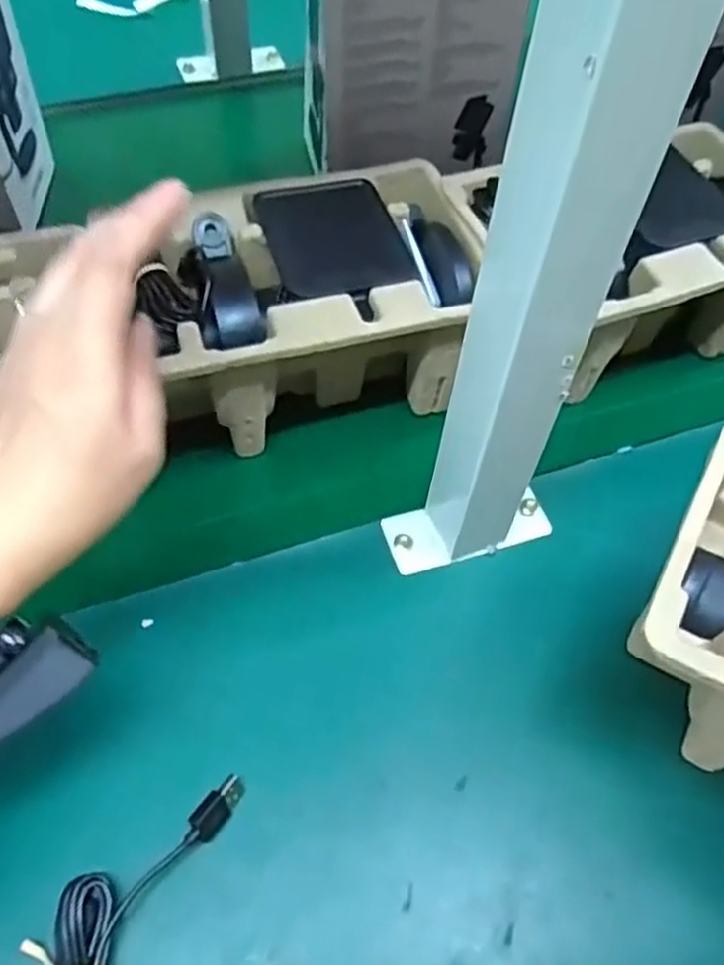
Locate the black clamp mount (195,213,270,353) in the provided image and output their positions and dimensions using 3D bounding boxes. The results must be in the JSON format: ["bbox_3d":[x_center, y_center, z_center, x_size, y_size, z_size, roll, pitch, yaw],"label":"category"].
[{"bbox_3d":[-0.082,-0.122,0.455,0.033,0.026,0.090,-11,54,-10],"label":"black clamp mount"}]

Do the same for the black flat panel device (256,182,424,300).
[{"bbox_3d":[-0.018,-0.154,0.466,0.078,0.008,0.103,-14,55,-12],"label":"black flat panel device"}]

